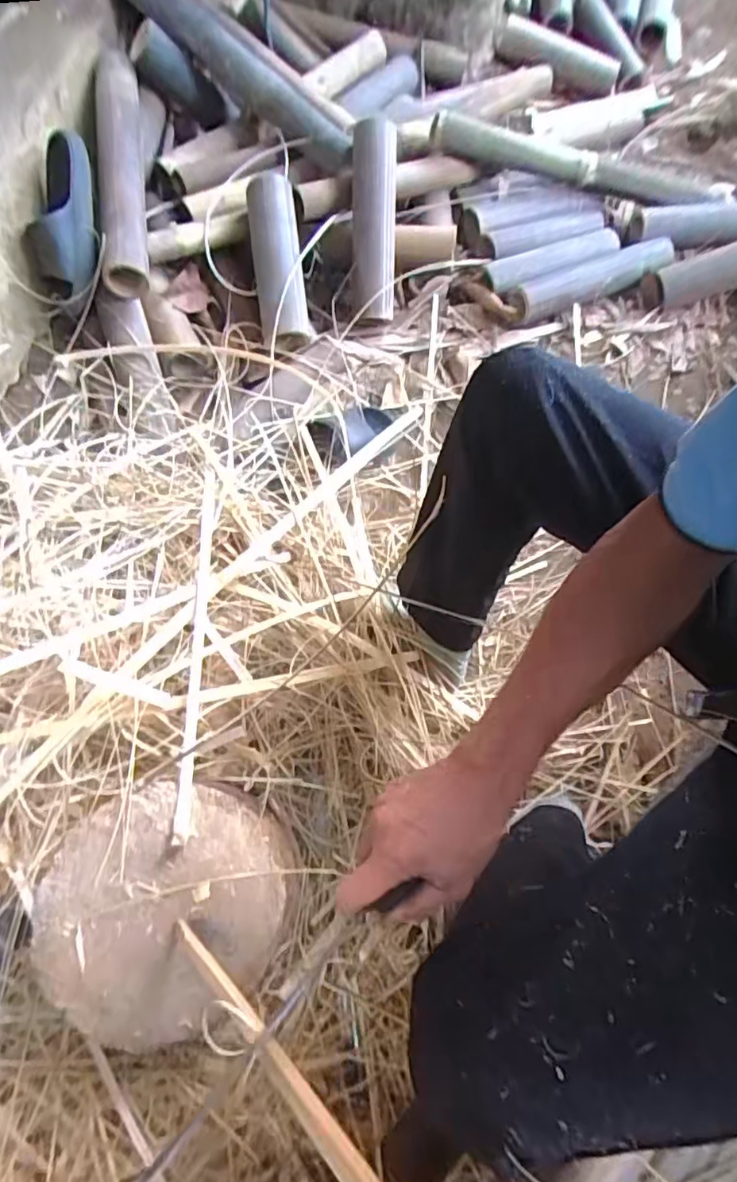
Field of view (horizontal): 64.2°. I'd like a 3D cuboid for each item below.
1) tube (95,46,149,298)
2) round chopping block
[{"bbox_3d":[-0.411,-0.676,0.967,0.085,0.080,0.394,-3,89,-3],"label":"tube"},{"bbox_3d":[-0.211,0.340,0.646,0.252,0.115,0.231,1,68,-2],"label":"round chopping block"}]

